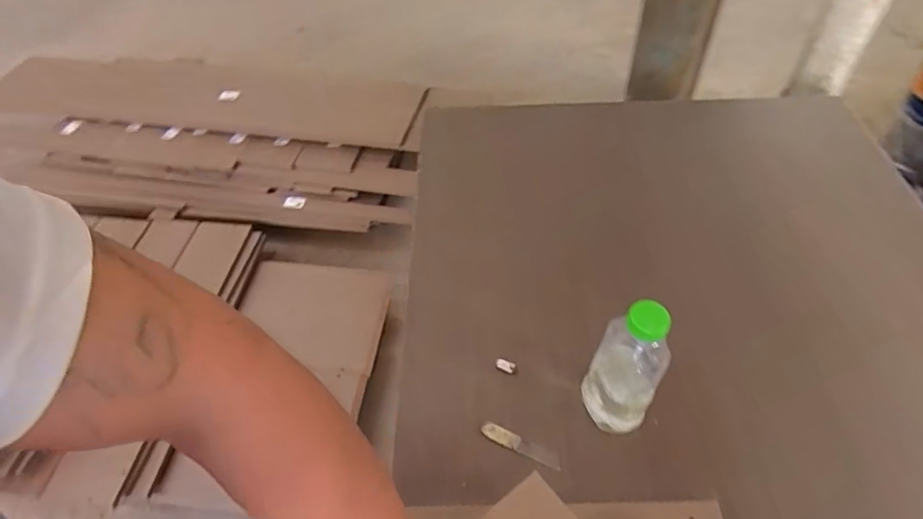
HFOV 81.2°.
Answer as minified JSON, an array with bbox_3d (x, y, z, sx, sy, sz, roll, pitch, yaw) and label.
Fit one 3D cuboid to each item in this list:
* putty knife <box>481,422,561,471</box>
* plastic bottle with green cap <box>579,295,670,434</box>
[{"bbox_3d":[0.077,0.239,0.692,0.106,0.015,0.021,20,55,20],"label":"putty knife"},{"bbox_3d":[0.186,0.125,0.616,0.081,0.208,0.061,17,53,17],"label":"plastic bottle with green cap"}]

